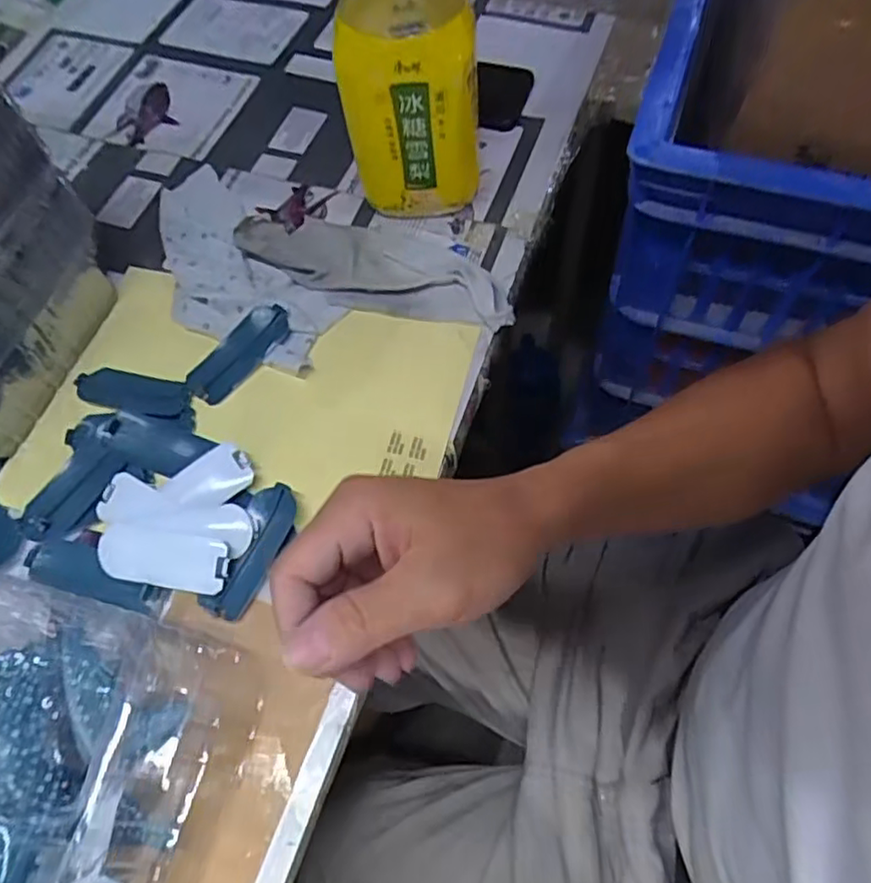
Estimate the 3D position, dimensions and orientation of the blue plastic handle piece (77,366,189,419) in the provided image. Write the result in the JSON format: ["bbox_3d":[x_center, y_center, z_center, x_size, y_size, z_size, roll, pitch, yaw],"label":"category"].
[{"bbox_3d":[-0.212,-0.035,0.461,0.083,0.008,0.035,10,63,8],"label":"blue plastic handle piece"}]

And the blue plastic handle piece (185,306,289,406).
[{"bbox_3d":[-0.138,-0.064,0.467,0.031,0.012,0.083,36,69,20],"label":"blue plastic handle piece"}]

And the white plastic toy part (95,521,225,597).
[{"bbox_3d":[-0.166,0.070,0.400,0.083,0.013,0.031,8,63,7],"label":"white plastic toy part"}]

